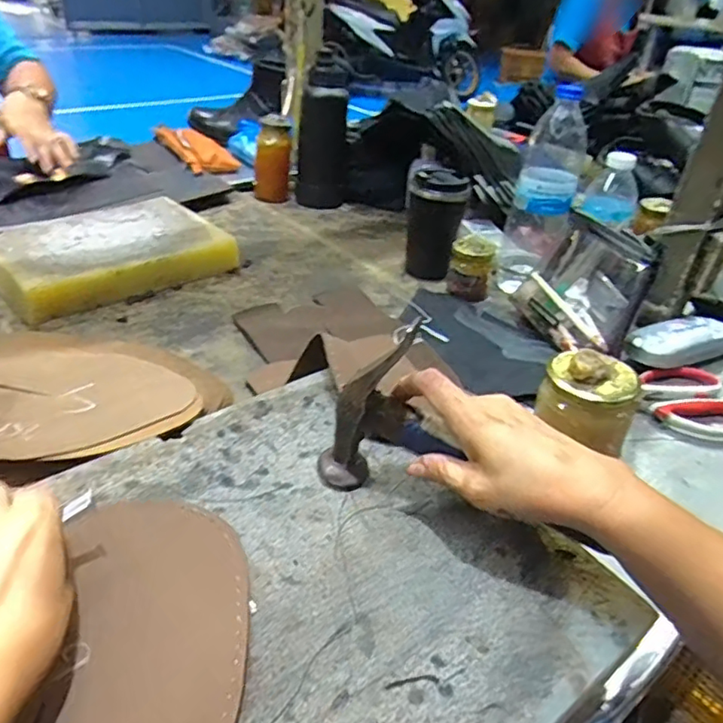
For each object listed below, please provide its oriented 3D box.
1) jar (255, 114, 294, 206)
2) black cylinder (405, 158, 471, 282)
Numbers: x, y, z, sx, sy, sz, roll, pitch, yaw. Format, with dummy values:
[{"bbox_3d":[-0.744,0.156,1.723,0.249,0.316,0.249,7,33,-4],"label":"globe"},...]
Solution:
[{"bbox_3d":[-0.163,-0.364,1.067,0.070,0.152,0.053,0,34,-5],"label":"jar"},{"bbox_3d":[0.106,-0.197,0.842,0.083,0.149,0.082,6,34,4],"label":"black cylinder"}]

